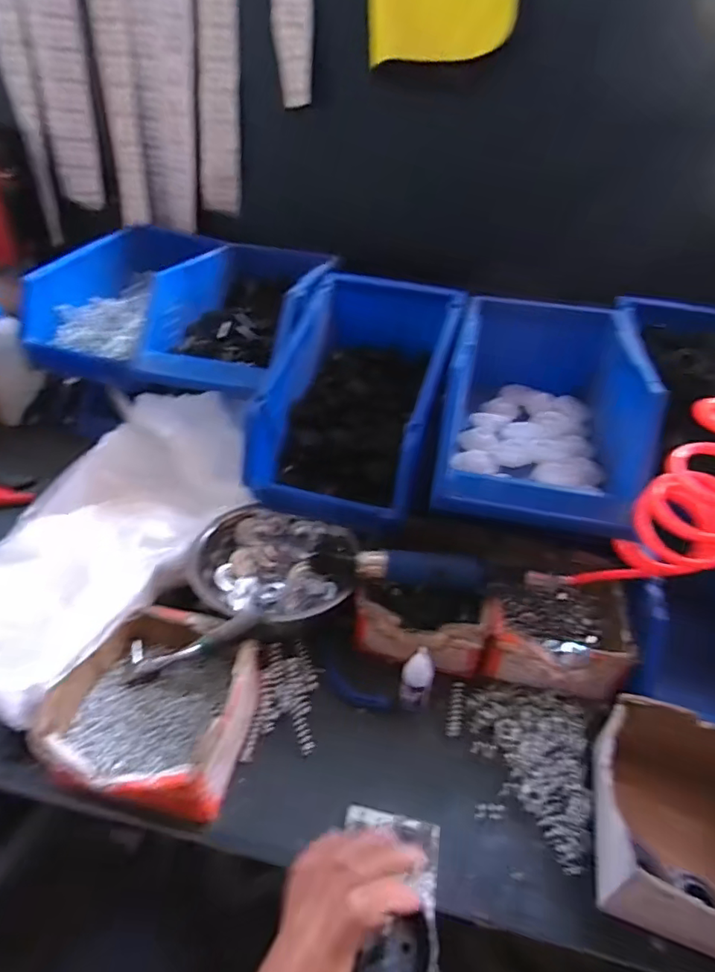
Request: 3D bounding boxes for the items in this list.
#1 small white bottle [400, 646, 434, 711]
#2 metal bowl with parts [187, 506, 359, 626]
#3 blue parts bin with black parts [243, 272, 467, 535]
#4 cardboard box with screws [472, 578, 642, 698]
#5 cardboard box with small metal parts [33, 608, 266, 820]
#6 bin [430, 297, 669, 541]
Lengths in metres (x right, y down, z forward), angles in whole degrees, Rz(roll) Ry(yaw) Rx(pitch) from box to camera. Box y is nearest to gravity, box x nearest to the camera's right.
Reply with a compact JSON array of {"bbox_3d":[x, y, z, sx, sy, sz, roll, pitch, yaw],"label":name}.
[{"bbox_3d":[0.059,0.193,0.519,0.023,0.075,0.027,-23,45,-33],"label":"small white bottle"},{"bbox_3d":[-0.094,0.095,0.610,0.181,0.062,0.171,4,37,-3],"label":"metal bowl with parts"},{"bbox_3d":[0.004,-0.117,0.691,0.204,0.218,0.314,14,37,11],"label":"blue parts bin with black parts"},{"bbox_3d":[0.210,0.150,0.582,0.141,0.078,0.153,13,37,9],"label":"cardboard box with screws"},{"bbox_3d":[-0.178,0.194,0.471,0.155,0.059,0.169,11,37,7],"label":"cardboard box with small metal parts"},{"bbox_3d":[0.206,-0.110,0.628,0.201,0.141,0.380,10,37,5],"label":"bin"}]

